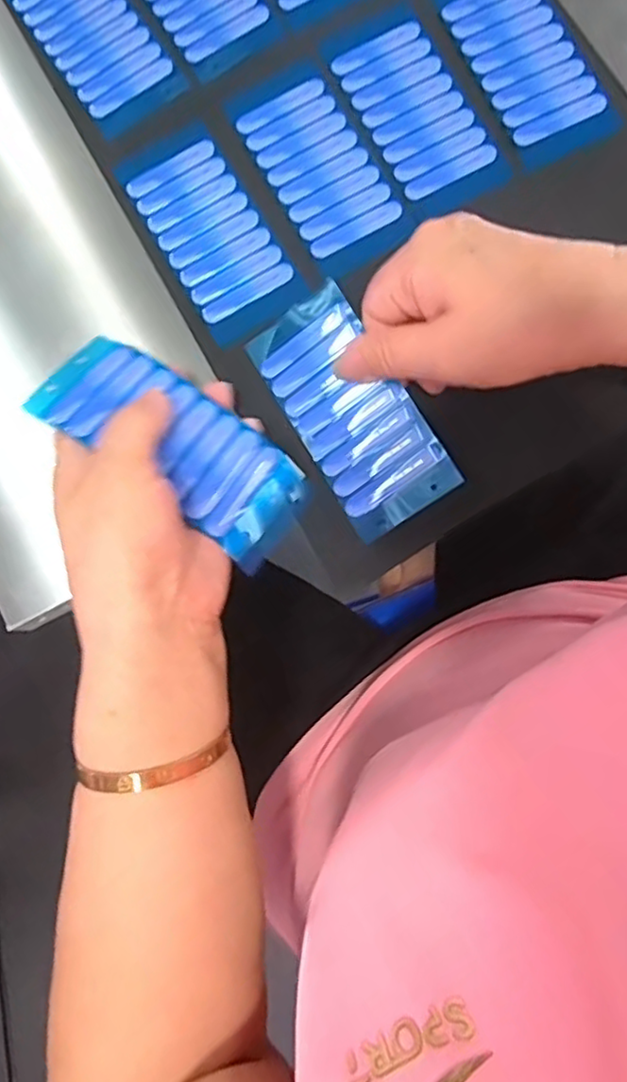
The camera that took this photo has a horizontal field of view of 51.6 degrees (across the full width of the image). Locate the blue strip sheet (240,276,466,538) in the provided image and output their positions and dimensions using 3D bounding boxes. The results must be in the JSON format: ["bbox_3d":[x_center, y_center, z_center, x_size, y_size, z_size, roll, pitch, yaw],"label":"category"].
[{"bbox_3d":[0.017,-0.064,0.314,0.054,0.006,0.121,-34,77,15],"label":"blue strip sheet"}]

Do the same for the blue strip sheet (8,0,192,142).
[{"bbox_3d":[-0.123,-0.282,0.358,0.055,0.010,0.124,-34,82,-2],"label":"blue strip sheet"}]

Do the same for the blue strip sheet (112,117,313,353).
[{"bbox_3d":[-0.053,-0.161,0.339,0.054,0.010,0.119,-31,82,-2],"label":"blue strip sheet"}]

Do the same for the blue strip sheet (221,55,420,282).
[{"bbox_3d":[0.003,-0.198,0.340,0.055,0.008,0.115,-30,82,-1],"label":"blue strip sheet"}]

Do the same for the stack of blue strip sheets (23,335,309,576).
[{"bbox_3d":[-0.061,-0.044,0.291,0.123,0.022,0.053,37,80,-5],"label":"stack of blue strip sheets"}]

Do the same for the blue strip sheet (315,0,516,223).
[{"bbox_3d":[0.053,-0.228,0.344,0.058,0.006,0.112,-28,82,-1],"label":"blue strip sheet"}]

